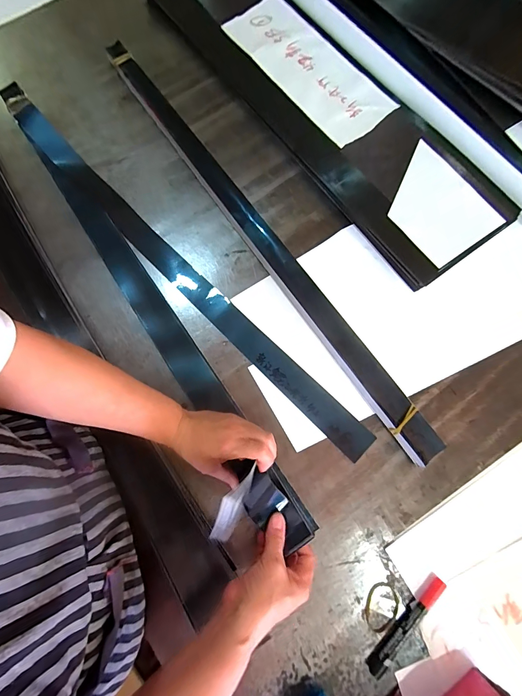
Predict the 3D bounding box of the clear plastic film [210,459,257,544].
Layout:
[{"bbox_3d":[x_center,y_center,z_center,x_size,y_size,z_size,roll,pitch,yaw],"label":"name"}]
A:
[{"bbox_3d":[-0.030,0.161,0.345,0.020,0.041,0.074,22,77,6],"label":"clear plastic film"}]

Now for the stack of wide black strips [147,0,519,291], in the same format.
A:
[{"bbox_3d":[0.091,-0.477,0.622,0.214,0.030,0.836,-36,78,-8],"label":"stack of wide black strips"}]

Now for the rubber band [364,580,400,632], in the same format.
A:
[{"bbox_3d":[0.152,0.328,0.423,0.052,0.004,0.043,-37,78,-8],"label":"rubber band"}]

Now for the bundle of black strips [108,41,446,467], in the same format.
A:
[{"bbox_3d":[-0.018,-0.202,0.553,0.046,0.025,0.883,-34,78,-8],"label":"bundle of black strips"}]

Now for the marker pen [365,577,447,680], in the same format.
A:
[{"bbox_3d":[0.183,0.346,0.415,0.135,0.015,0.020,-43,79,-9],"label":"marker pen"}]

